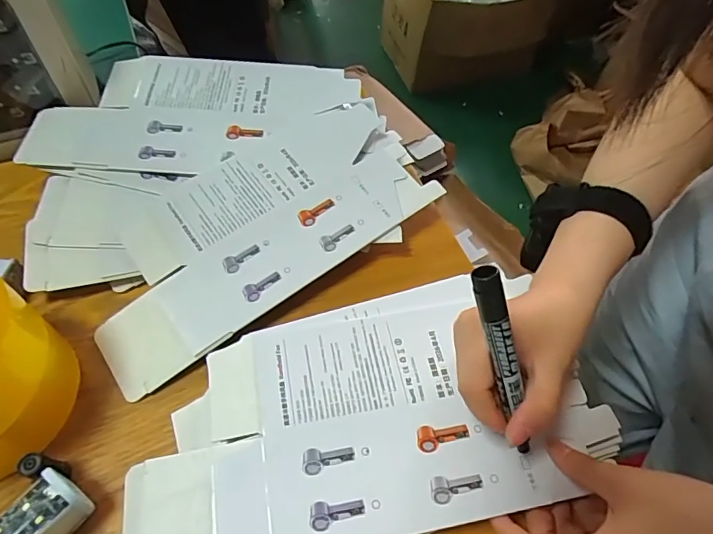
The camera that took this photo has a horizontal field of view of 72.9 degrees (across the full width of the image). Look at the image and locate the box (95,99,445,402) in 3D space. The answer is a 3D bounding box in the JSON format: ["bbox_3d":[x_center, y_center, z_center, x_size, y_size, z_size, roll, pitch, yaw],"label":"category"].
[{"bbox_3d":[-0.083,-0.038,0.397,0.287,0.008,0.143,-34,71,-16],"label":"box"}]

